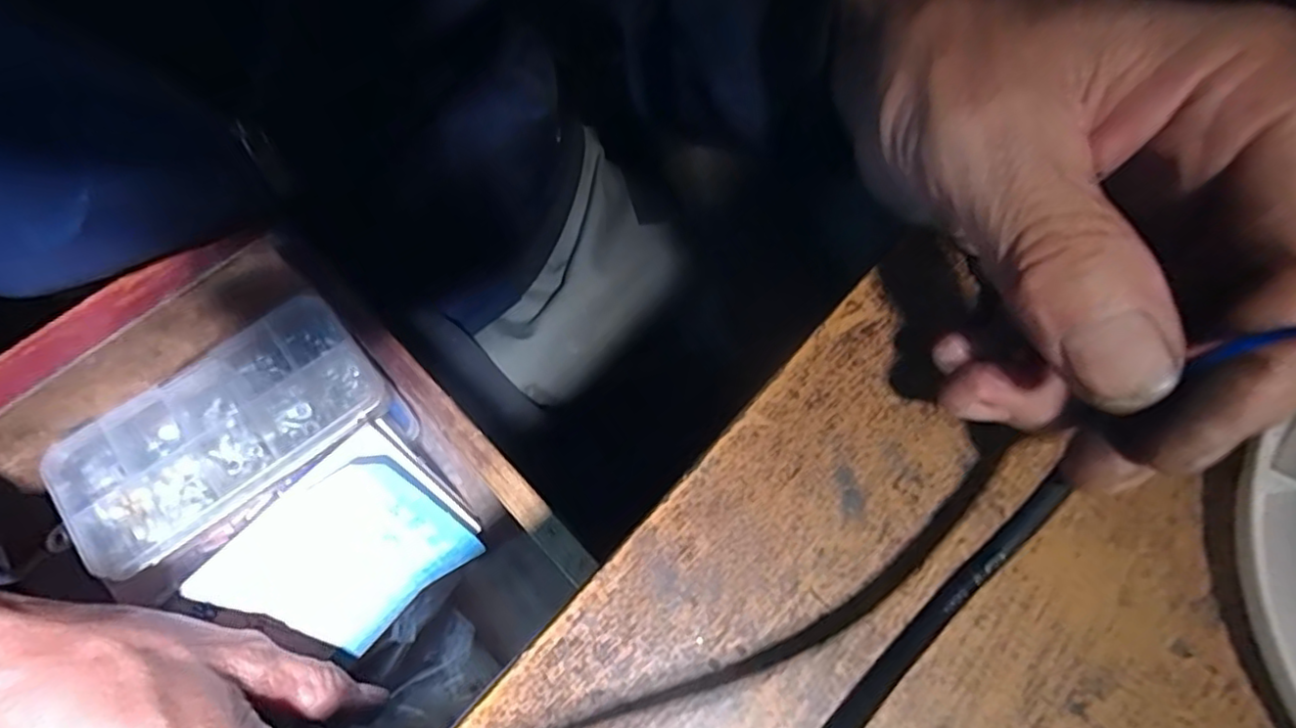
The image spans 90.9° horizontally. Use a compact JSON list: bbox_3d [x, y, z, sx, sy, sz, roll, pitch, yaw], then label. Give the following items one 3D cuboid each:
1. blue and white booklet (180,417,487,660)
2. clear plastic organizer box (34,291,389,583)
[{"bbox_3d":[-0.123,0.078,0.268,0.090,0.079,0.007,-39,32,-7],"label":"blue and white booklet"},{"bbox_3d":[-0.184,0.028,0.277,0.124,0.019,0.070,-36,74,-16],"label":"clear plastic organizer box"}]

